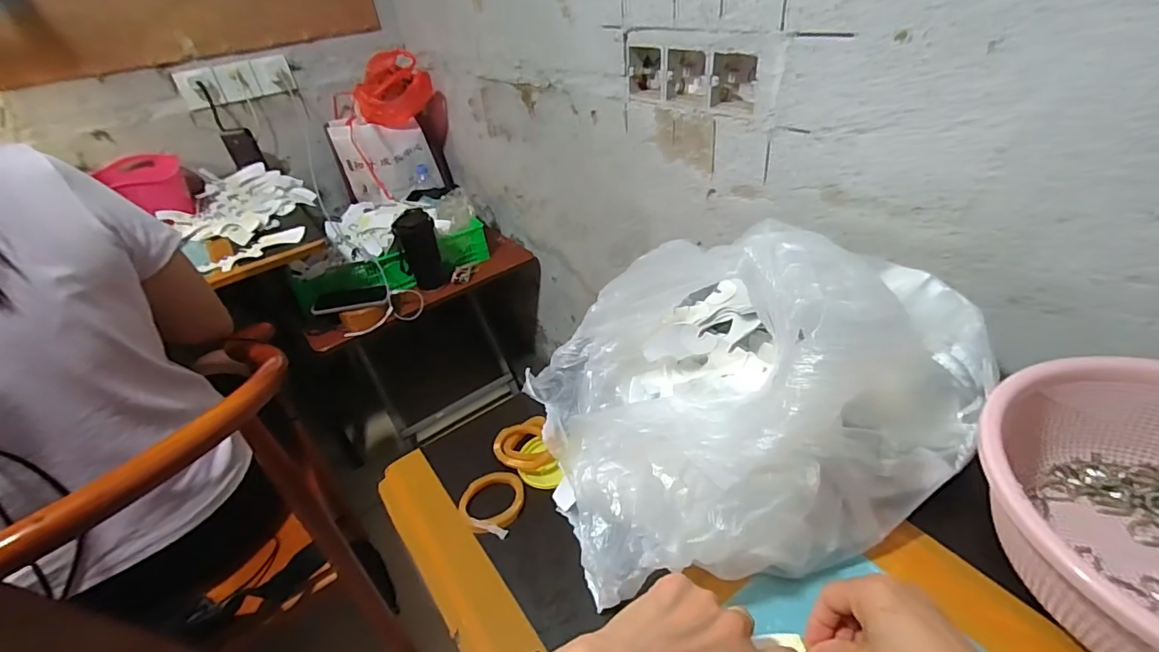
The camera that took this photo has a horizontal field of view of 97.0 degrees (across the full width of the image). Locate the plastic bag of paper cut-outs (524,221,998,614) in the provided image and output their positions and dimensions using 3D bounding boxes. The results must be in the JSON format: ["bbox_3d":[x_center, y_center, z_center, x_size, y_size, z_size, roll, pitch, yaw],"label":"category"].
[{"bbox_3d":[0.159,0.029,0.472,0.389,0.212,0.297,-14,36,-10],"label":"plastic bag of paper cut-outs"}]

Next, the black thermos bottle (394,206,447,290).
[{"bbox_3d":[-0.378,-0.180,1.226,0.066,0.178,0.079,12,40,24],"label":"black thermos bottle"}]

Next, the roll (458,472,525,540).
[{"bbox_3d":[-0.084,0.168,0.493,0.059,0.009,0.064,-4,36,3],"label":"roll"}]

